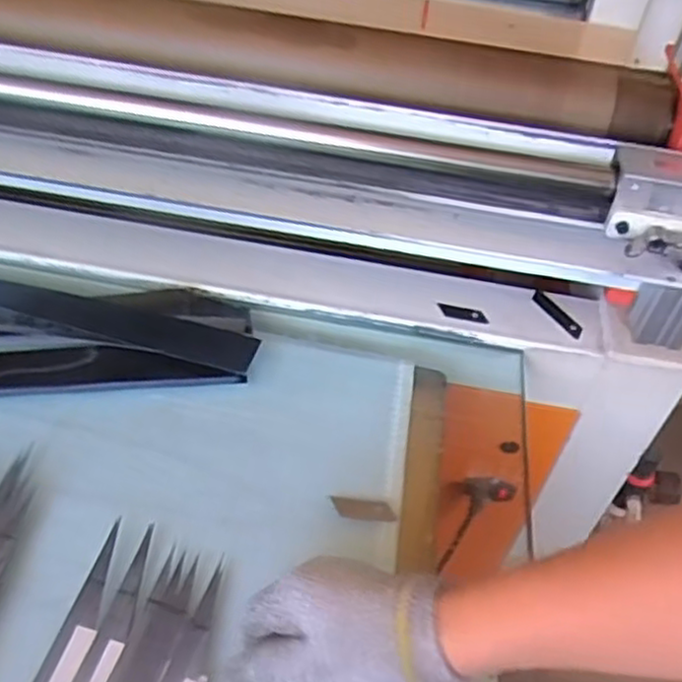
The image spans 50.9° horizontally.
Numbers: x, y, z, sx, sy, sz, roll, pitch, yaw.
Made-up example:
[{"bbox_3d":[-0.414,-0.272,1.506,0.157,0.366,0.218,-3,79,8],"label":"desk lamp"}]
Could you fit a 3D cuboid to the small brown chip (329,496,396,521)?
[{"bbox_3d":[0.017,0.125,0.536,0.047,0.008,0.022,4,45,-1],"label":"small brown chip"}]

